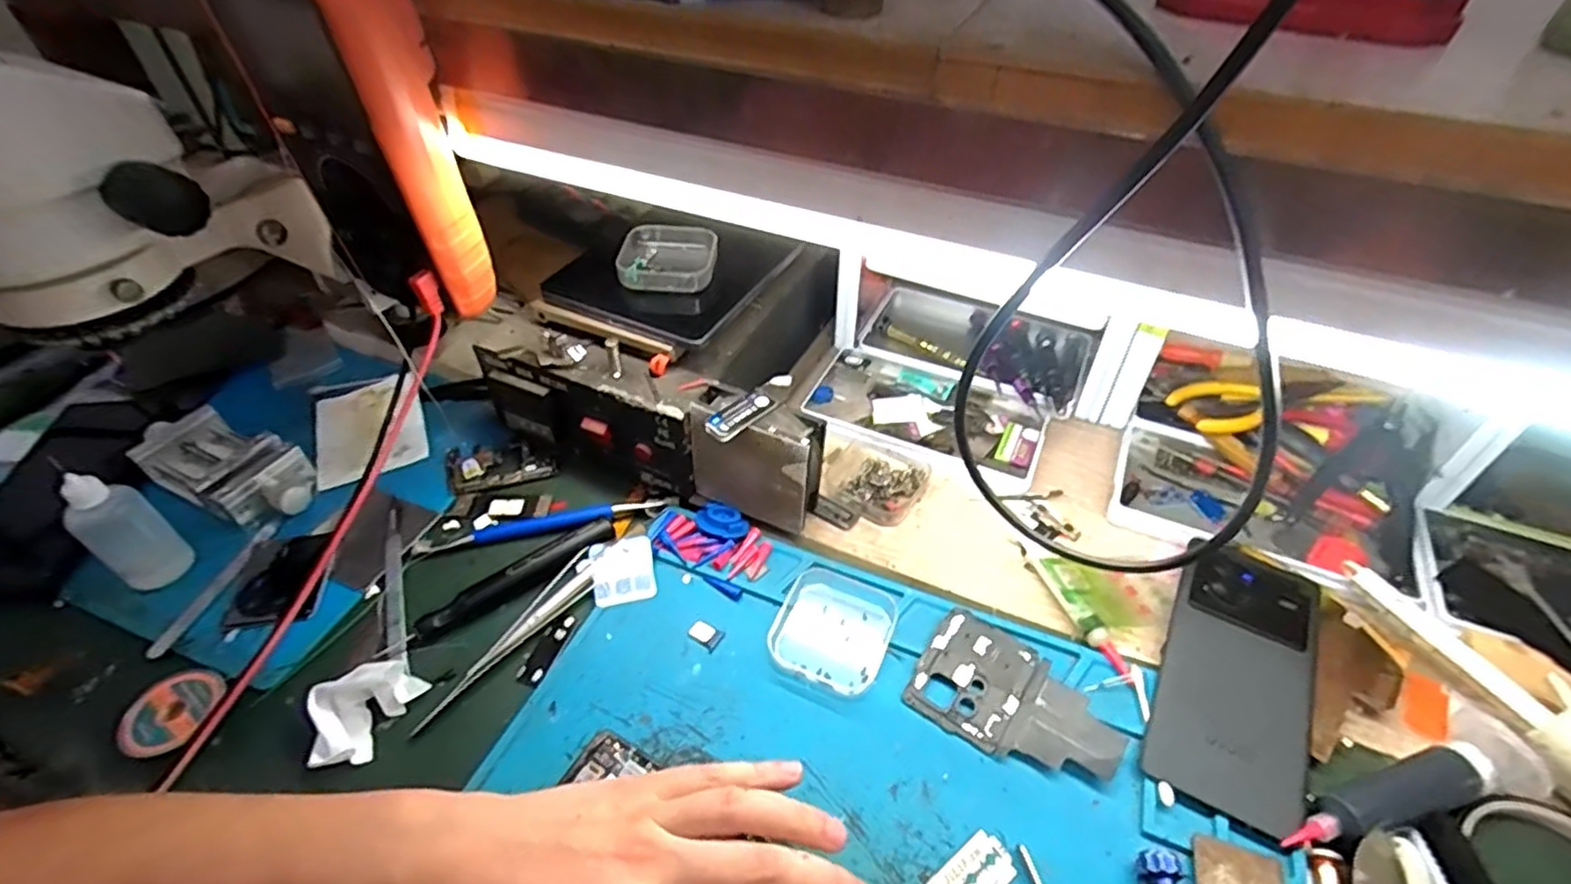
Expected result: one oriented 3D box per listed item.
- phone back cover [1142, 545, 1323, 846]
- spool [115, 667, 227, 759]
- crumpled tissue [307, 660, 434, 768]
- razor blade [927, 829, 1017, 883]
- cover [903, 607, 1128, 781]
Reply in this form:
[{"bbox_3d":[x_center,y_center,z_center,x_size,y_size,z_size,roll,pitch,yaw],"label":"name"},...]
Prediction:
[{"bbox_3d":[0.249,0.125,0.377,0.071,0.010,0.159,22,49,21],"label":"phone back cover"},{"bbox_3d":[-0.323,0.142,0.364,0.044,0.015,0.045,0,45,0],"label":"spool"},{"bbox_3d":[-0.227,0.140,0.361,0.043,0.023,0.054,13,46,13],"label":"crumpled tissue"},{"bbox_3d":[0.085,0.199,0.315,0.042,0.004,0.023,-28,51,-25],"label":"razor blade"},{"bbox_3d":[0.124,0.139,0.370,0.105,0.007,0.065,27,51,25],"label":"cover"}]

